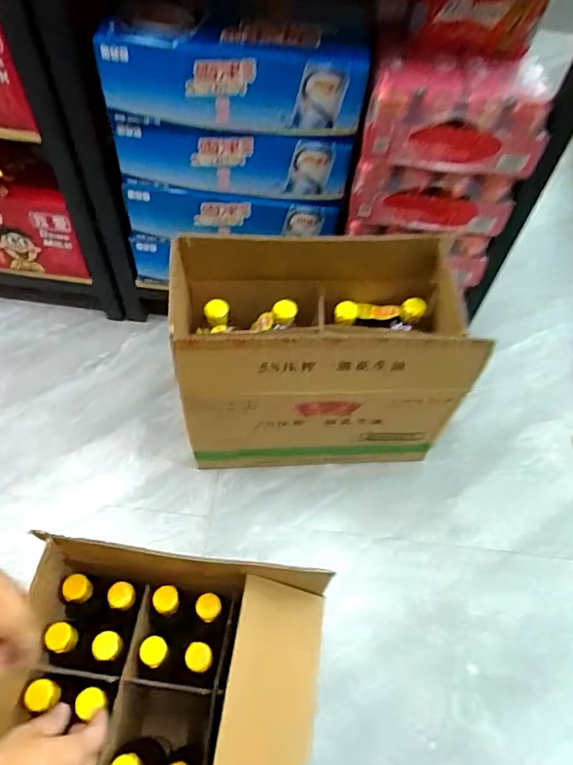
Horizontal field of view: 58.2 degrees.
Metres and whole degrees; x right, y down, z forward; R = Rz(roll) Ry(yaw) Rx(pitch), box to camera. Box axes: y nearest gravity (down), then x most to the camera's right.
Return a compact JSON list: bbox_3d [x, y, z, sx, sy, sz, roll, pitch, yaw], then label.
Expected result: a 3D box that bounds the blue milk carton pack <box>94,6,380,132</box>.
[{"bbox_3d":[-0.080,-0.497,0.820,0.398,0.128,0.128,5,57,0],"label":"blue milk carton pack"}]

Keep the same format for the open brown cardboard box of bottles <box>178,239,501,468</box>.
[{"bbox_3d":[0.065,-0.042,0.975,0.483,0.396,0.263,-1,57,-3],"label":"open brown cardboard box of bottles"}]

